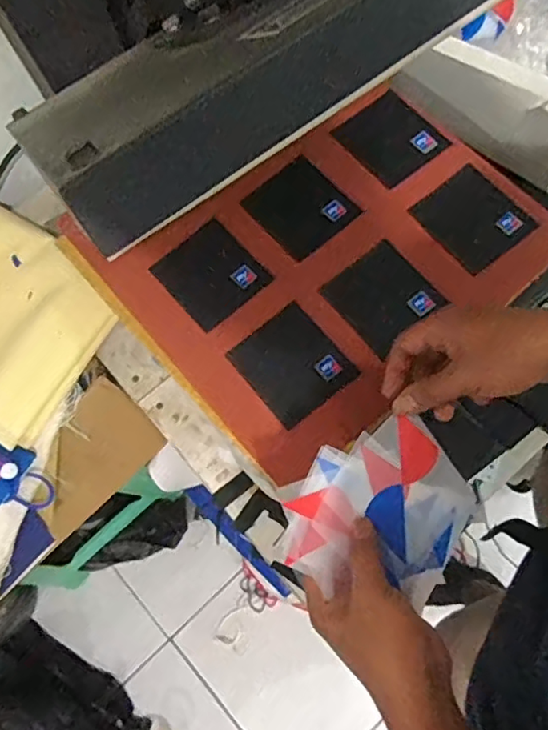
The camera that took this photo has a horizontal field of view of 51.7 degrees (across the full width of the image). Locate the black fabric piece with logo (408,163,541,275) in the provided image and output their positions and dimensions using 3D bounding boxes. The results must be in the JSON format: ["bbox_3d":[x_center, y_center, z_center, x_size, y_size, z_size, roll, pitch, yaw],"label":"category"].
[{"bbox_3d":[0.205,-0.152,0.581,0.085,0.008,0.095,-38,78,1],"label":"black fabric piece with logo"}]

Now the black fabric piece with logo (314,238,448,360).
[{"bbox_3d":[0.108,-0.068,0.559,0.090,0.004,0.090,-39,76,-8],"label":"black fabric piece with logo"}]

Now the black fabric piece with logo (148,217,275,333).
[{"bbox_3d":[-0.065,-0.095,0.585,0.088,0.004,0.097,-41,74,-7],"label":"black fabric piece with logo"}]

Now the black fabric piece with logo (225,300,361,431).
[{"bbox_3d":[0.018,-0.002,0.549,0.089,0.004,0.099,-39,73,-8],"label":"black fabric piece with logo"}]

